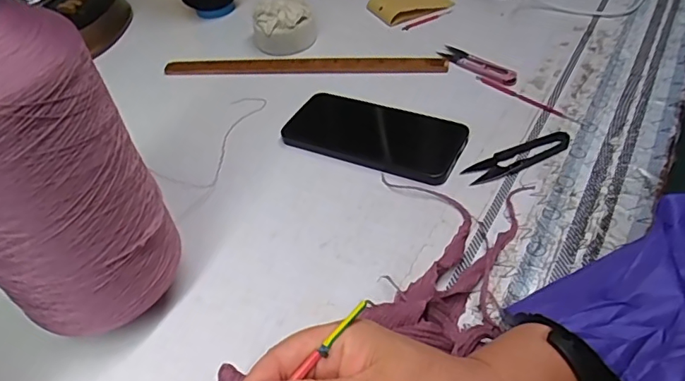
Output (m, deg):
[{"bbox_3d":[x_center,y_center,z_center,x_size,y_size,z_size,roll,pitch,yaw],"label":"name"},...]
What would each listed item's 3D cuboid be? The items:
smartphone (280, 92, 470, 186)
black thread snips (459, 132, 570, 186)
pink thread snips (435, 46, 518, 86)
[{"bbox_3d":[0.026,-0.051,0.470,0.164,0.011,0.079,18,50,24],"label":"smartphone"},{"bbox_3d":[0.150,-0.028,0.433,0.097,0.008,0.025,-22,46,-14],"label":"black thread snips"},{"bbox_3d":[0.142,-0.134,0.537,0.020,0.011,0.093,-31,49,-22],"label":"pink thread snips"}]

